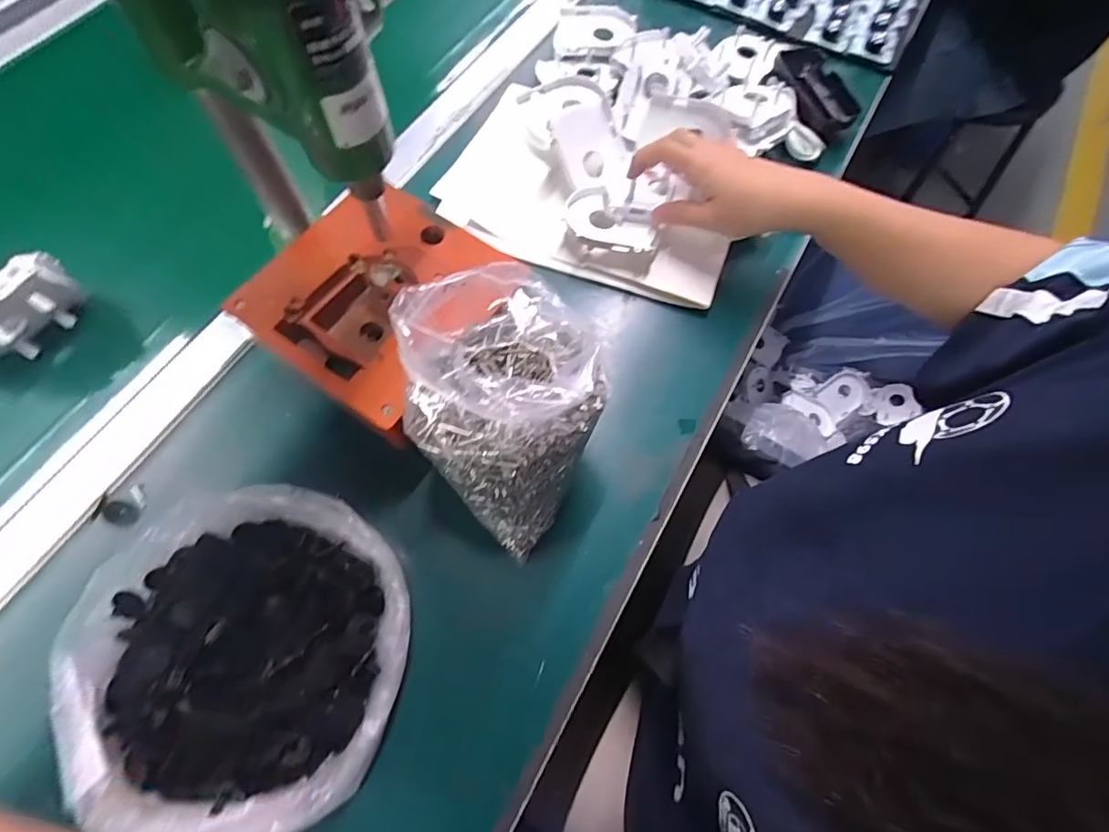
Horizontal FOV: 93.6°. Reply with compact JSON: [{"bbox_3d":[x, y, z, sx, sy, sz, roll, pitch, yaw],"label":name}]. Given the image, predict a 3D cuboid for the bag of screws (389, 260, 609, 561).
[{"bbox_3d":[-0.028,-0.005,0.332,0.116,0.128,0.134,-35,73,-15],"label":"bag of screws"}]

